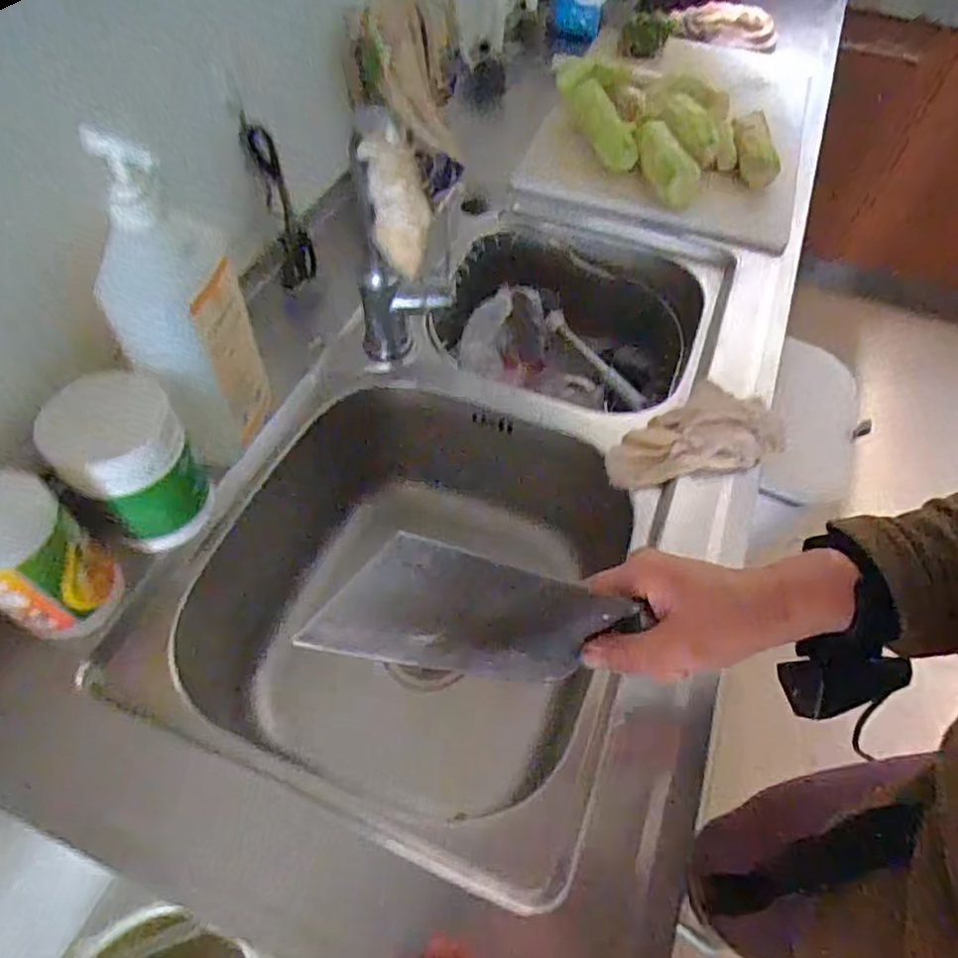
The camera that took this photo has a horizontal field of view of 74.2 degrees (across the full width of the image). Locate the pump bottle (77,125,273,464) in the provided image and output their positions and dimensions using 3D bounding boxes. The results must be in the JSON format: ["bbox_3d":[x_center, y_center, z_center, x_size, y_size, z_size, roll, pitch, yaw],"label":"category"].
[{"bbox_3d":[-0.221,-0.123,0.487,0.092,0.244,0.088,-15,57,-15],"label":"pump bottle"}]

